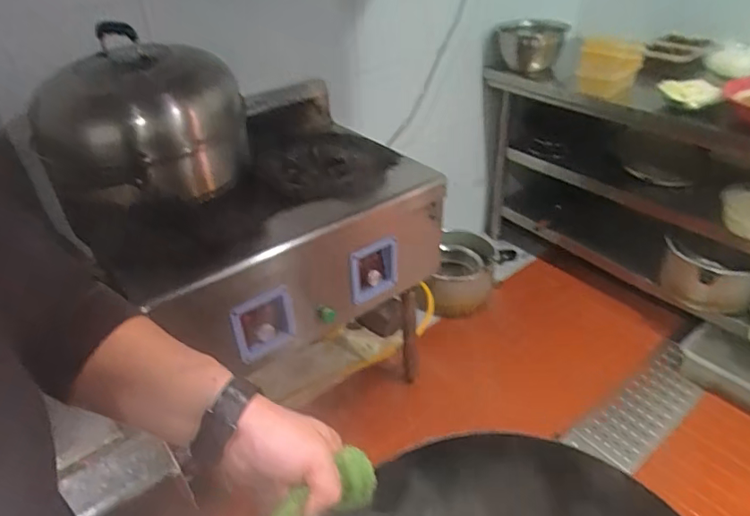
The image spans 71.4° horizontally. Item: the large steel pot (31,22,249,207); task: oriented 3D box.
[{"bbox_3d":[-0.436,-0.267,0.981,0.277,0.267,0.307,11,38,20],"label":"large steel pot"}]

